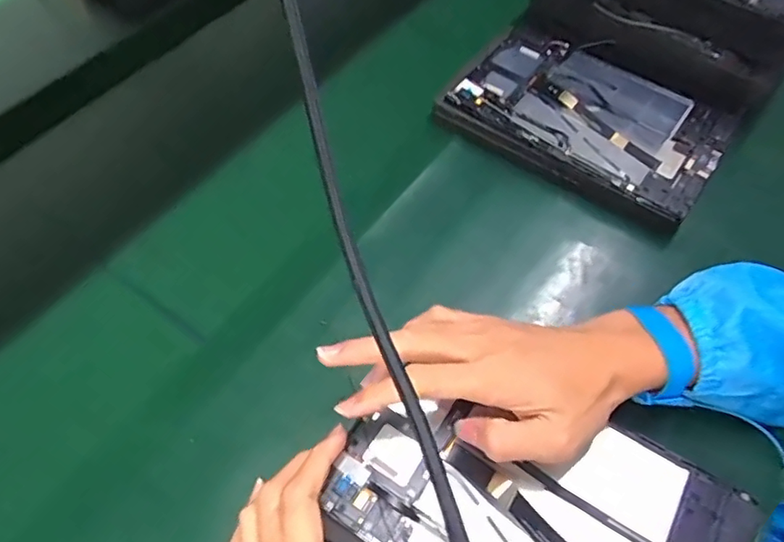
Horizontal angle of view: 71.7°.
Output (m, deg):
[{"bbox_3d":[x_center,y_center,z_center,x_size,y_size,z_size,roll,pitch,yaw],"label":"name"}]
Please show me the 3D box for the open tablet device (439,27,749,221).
[{"bbox_3d":[0.190,-0.153,0.531,0.242,0.025,0.160,31,64,18],"label":"open tablet device"}]

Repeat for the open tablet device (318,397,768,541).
[{"bbox_3d":[0.087,0.148,0.333,0.234,0.016,0.149,26,61,14],"label":"open tablet device"}]

